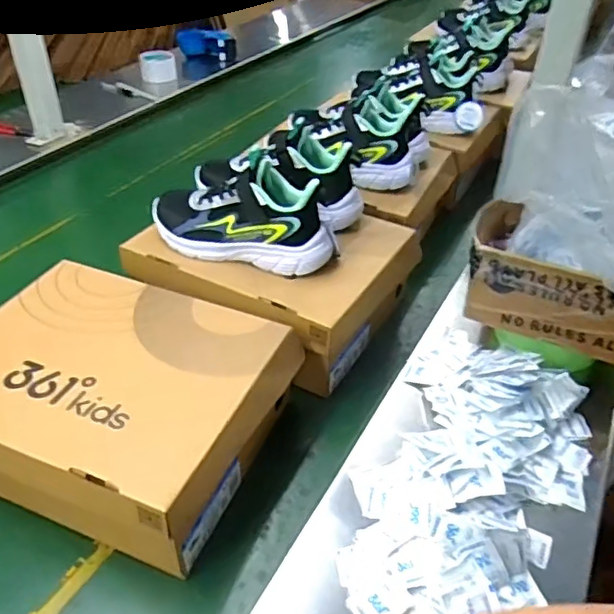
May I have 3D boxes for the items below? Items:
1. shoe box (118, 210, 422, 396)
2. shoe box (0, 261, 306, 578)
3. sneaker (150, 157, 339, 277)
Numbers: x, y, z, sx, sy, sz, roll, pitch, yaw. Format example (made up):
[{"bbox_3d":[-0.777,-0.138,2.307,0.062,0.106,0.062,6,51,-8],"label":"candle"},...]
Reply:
[{"bbox_3d":[-0.038,-0.042,0.787,0.279,0.130,0.270,22,45,24],"label":"shoe box"},{"bbox_3d":[-0.191,0.097,0.611,0.296,0.126,0.239,15,43,18],"label":"shoe box"},{"bbox_3d":[-0.081,-0.109,0.709,0.233,0.096,0.069,10,41,11],"label":"sneaker"}]

